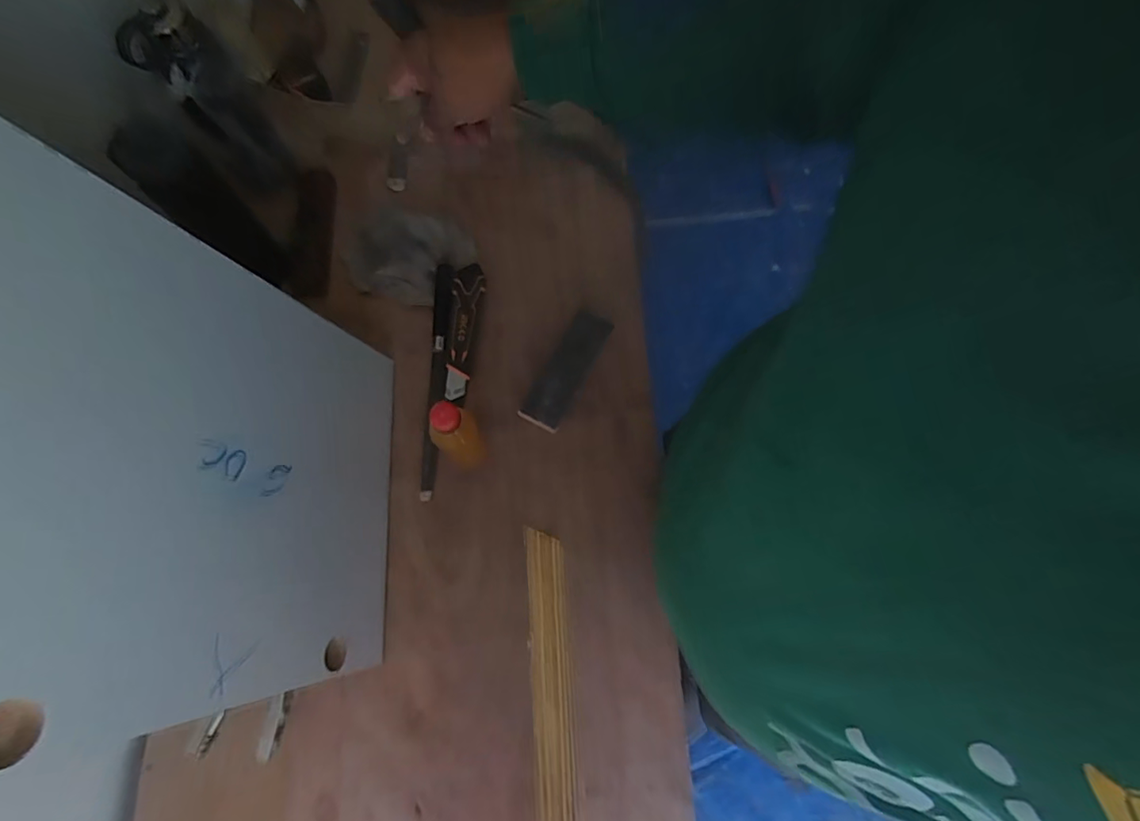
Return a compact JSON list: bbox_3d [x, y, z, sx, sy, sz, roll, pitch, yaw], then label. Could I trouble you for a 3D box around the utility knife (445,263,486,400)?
[{"bbox_3d":[-0.148,-0.114,0.762,0.043,0.016,0.191,2,73,1],"label":"utility knife"}]

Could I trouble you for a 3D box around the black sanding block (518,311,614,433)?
[{"bbox_3d":[-0.005,-0.060,0.758,0.061,0.018,0.180,27,75,8],"label":"black sanding block"}]

